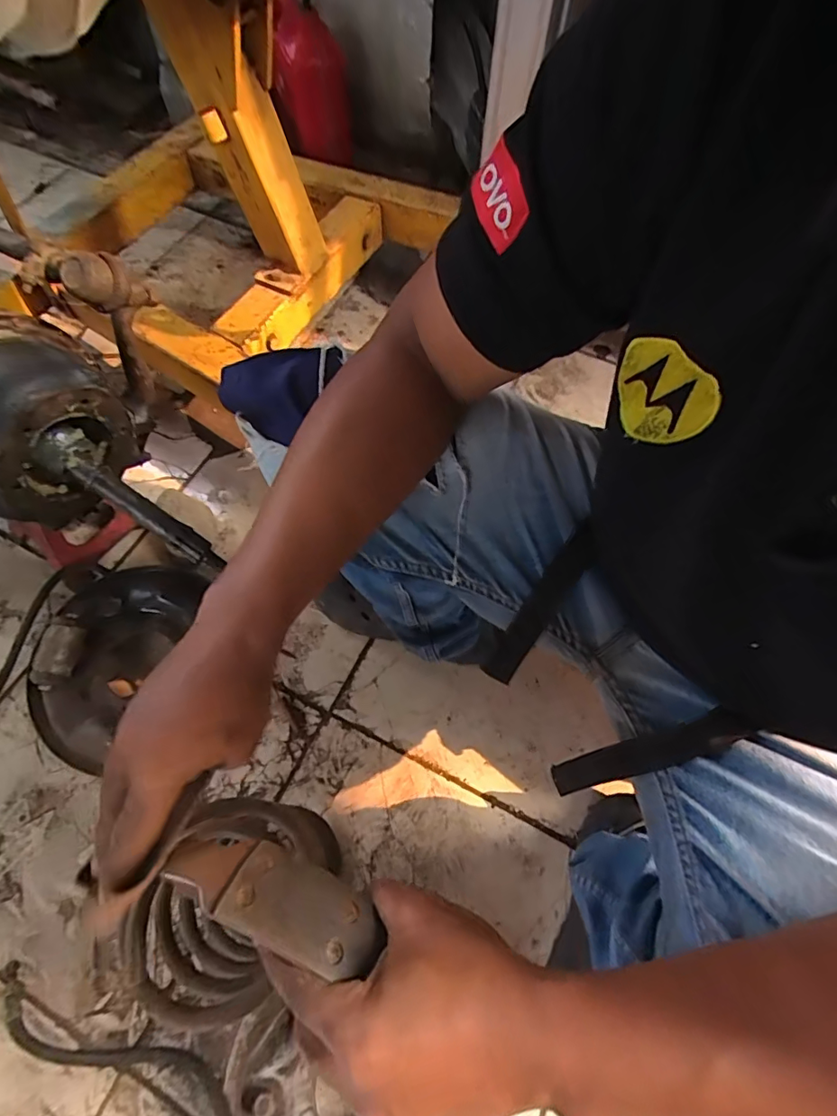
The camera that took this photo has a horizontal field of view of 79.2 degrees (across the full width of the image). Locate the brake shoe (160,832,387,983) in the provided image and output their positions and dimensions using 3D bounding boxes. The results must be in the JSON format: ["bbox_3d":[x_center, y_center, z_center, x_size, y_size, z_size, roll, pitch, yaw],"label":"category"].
[{"bbox_3d":[-0.075,0.171,0.253,0.107,0.027,0.039,28,31,5],"label":"brake shoe"}]

